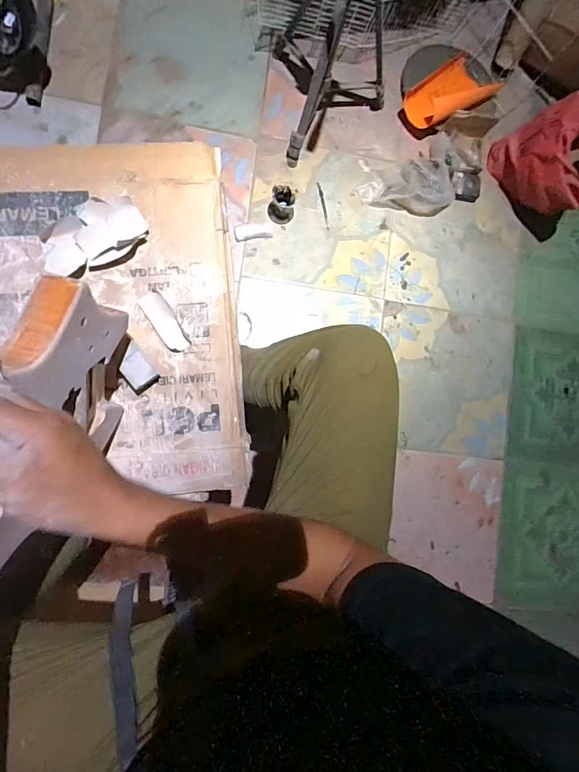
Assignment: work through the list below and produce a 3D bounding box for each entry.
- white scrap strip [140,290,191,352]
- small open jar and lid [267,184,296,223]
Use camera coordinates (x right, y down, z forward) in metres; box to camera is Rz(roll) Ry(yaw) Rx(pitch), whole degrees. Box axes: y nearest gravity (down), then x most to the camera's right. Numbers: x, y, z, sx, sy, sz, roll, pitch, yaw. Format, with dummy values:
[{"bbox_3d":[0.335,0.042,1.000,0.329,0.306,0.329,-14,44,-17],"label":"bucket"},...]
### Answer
[{"bbox_3d":[-0.190,-0.097,0.623,0.038,0.010,0.096,-34,92,-8],"label":"white scrap strip"},{"bbox_3d":[-0.019,-0.485,1.094,0.067,0.072,0.074,15,85,-7],"label":"small open jar and lid"}]

